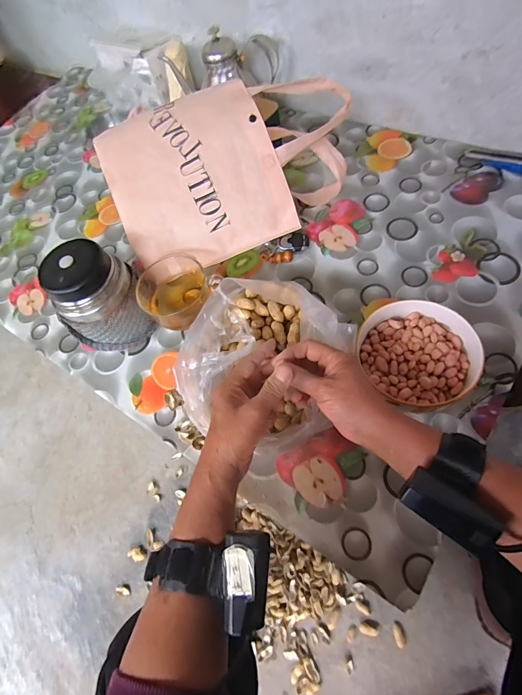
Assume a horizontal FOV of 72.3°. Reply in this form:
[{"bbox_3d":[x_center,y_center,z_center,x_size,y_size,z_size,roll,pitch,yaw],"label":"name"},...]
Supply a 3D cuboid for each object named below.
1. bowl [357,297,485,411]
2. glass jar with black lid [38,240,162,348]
[{"bbox_3d":[0.191,0.010,0.444,0.124,0.054,0.139,-24,62,-1],"label":"bowl"},{"bbox_3d":[-0.232,-0.069,0.531,0.111,0.158,0.102,-4,64,9],"label":"glass jar with black lid"}]

